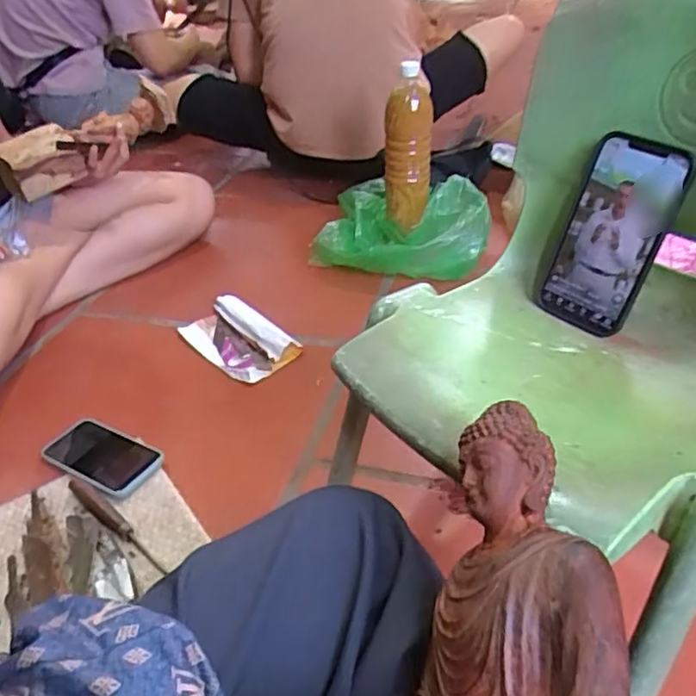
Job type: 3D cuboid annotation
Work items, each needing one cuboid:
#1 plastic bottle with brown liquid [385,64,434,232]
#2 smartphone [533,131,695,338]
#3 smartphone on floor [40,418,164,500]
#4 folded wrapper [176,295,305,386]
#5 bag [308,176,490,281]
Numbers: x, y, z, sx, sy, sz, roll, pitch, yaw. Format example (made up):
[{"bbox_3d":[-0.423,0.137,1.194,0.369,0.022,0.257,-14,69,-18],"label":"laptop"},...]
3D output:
[{"bbox_3d":[0.106,-0.349,1.117,0.082,0.263,0.085,-1,36,5],"label":"plastic bottle with brown liquid"},{"bbox_3d":[0.221,-0.095,0.537,0.014,0.160,0.083,-12,37,-44],"label":"smartphone"},{"bbox_3d":[-0.308,0.133,0.789,0.162,0.019,0.081,17,41,27],"label":"smartphone on floor"},{"bbox_3d":[-0.171,-0.013,0.983,0.107,0.030,0.207,-29,42,-30],"label":"folded wrapper"},{"bbox_3d":[0.095,-0.224,1.154,0.298,0.135,0.272,2,36,9],"label":"bag"}]

